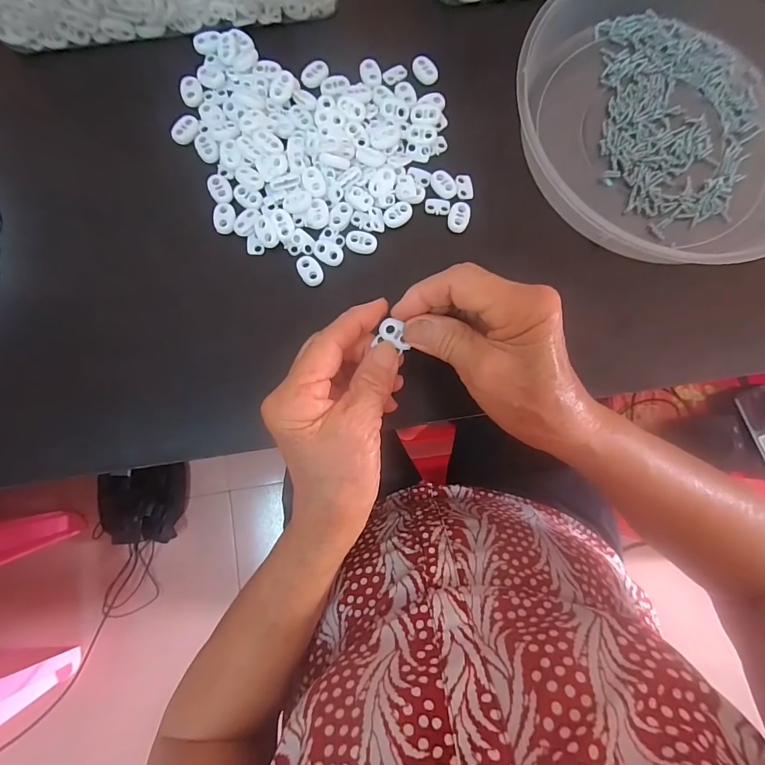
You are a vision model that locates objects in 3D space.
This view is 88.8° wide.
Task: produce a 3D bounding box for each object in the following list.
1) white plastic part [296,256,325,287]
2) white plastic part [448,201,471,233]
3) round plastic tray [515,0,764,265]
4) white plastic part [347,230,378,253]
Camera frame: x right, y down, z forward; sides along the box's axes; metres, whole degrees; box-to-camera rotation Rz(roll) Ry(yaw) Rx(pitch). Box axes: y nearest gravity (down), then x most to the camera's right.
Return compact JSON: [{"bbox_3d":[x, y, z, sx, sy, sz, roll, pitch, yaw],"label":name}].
[{"bbox_3d":[-0.052,-0.080,0.277,0.016,0.004,0.022,-41,86,-6],"label":"white plastic part"},{"bbox_3d":[0.056,-0.122,0.288,0.015,0.004,0.022,13,83,-1],"label":"white plastic part"},{"bbox_3d":[0.222,-0.210,0.286,0.228,0.038,0.228,0,83,-2],"label":"round plastic tray"},{"bbox_3d":[-0.015,-0.102,0.282,0.022,0.004,0.016,13,83,-1],"label":"white plastic part"}]

